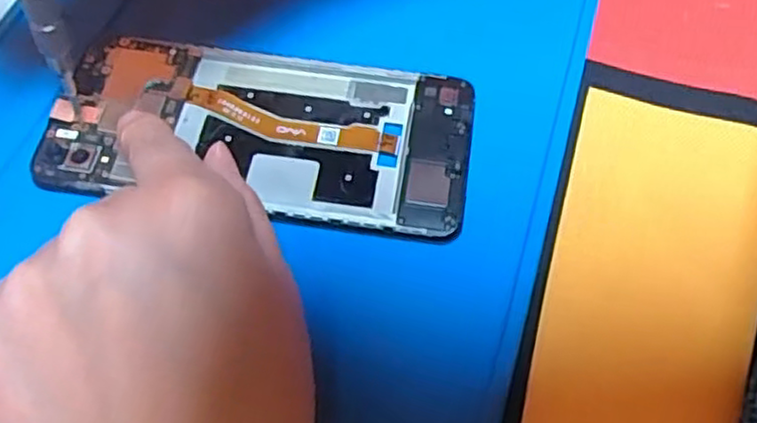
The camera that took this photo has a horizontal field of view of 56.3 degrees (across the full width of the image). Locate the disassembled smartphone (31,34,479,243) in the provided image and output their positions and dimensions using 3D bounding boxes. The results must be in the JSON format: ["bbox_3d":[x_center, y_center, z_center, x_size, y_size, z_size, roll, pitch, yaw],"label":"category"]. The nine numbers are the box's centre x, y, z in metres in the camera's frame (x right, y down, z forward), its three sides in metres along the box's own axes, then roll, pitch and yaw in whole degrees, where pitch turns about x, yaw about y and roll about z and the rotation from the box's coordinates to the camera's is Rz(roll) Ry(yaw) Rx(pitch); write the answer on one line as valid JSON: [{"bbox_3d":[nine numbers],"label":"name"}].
[{"bbox_3d":[-0.041,-0.031,0.257,0.148,0.006,0.073,10,59,5],"label":"disassembled smartphone"}]

